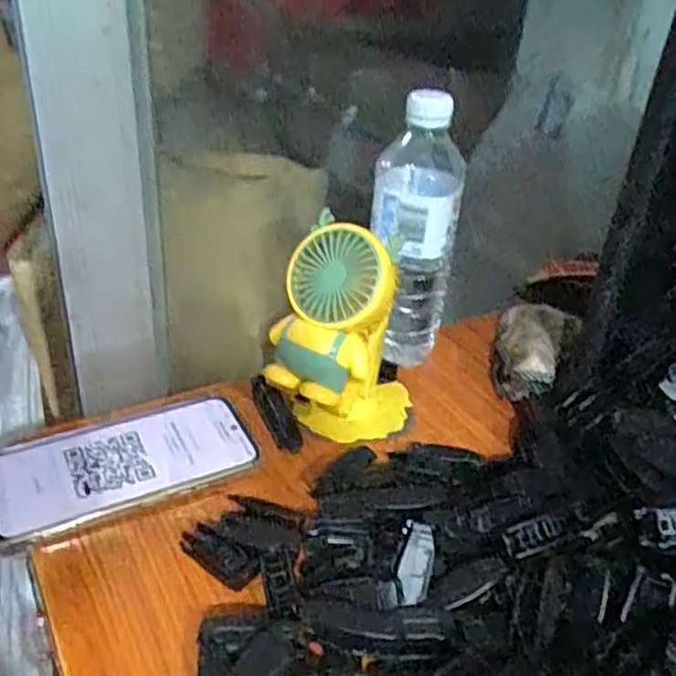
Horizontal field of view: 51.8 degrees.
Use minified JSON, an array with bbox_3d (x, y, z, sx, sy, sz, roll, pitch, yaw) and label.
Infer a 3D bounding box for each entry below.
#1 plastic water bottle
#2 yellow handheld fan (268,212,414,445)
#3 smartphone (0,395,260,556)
[{"bbox_3d":[0.056,-0.072,0.540,0.067,0.213,0.060,7,32,3],"label":"plastic water bottle"},{"bbox_3d":[0.006,0.002,0.463,0.097,0.155,0.098,7,32,3],"label":"yellow handheld fan"},{"bbox_3d":[-0.139,0.079,0.444,0.164,0.010,0.081,-16,43,-24],"label":"smartphone"}]

